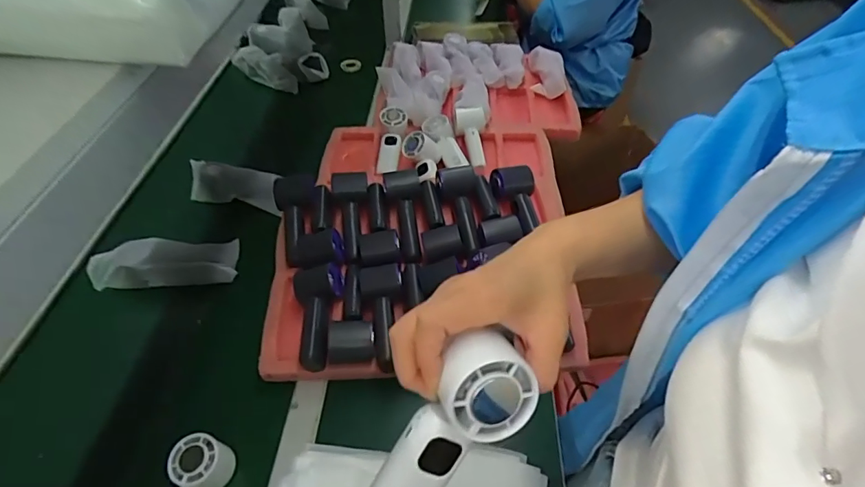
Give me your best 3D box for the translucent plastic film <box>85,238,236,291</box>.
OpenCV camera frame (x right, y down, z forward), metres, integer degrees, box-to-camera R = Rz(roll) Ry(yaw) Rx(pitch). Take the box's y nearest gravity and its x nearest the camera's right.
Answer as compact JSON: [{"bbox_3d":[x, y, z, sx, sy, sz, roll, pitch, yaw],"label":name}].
[{"bbox_3d":[-0.415,0.027,0.757,0.209,0.066,0.070,-9,47,-9],"label":"translucent plastic film"}]

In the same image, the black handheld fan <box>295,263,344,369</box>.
[{"bbox_3d":[-0.150,0.093,0.656,0.061,0.039,0.142,-8,47,-7],"label":"black handheld fan"}]

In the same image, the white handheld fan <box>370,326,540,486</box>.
[{"bbox_3d":[0.001,0.121,0.284,0.045,0.041,0.151,42,102,32],"label":"white handheld fan"}]

